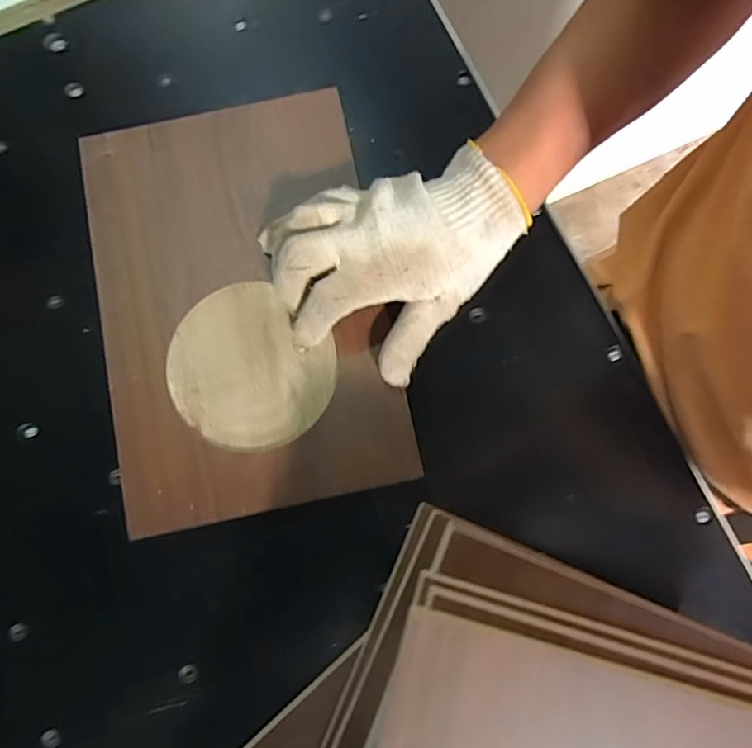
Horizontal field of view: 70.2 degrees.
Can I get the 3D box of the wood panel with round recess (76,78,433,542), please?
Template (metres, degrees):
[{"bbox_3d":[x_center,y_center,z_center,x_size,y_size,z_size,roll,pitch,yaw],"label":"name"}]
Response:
[{"bbox_3d":[-0.098,-0.057,0.384,0.196,0.010,0.299,-12,79,-1],"label":"wood panel with round recess"}]

